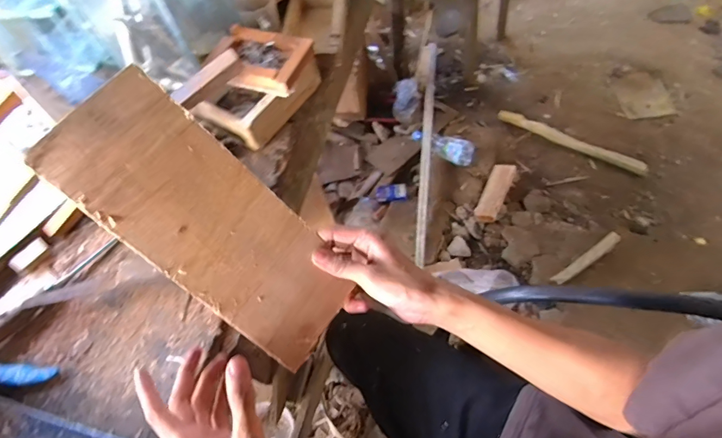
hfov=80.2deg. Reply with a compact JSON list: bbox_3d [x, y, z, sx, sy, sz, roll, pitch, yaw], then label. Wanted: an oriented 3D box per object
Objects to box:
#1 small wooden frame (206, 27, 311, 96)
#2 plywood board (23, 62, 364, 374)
[{"bbox_3d":[-0.164,-0.249,0.662,0.158,0.030,0.109,16,61,14],"label":"small wooden frame"},{"bbox_3d":[-0.126,0.009,0.383,0.281,0.004,0.113,45,72,-20],"label":"plywood board"}]

